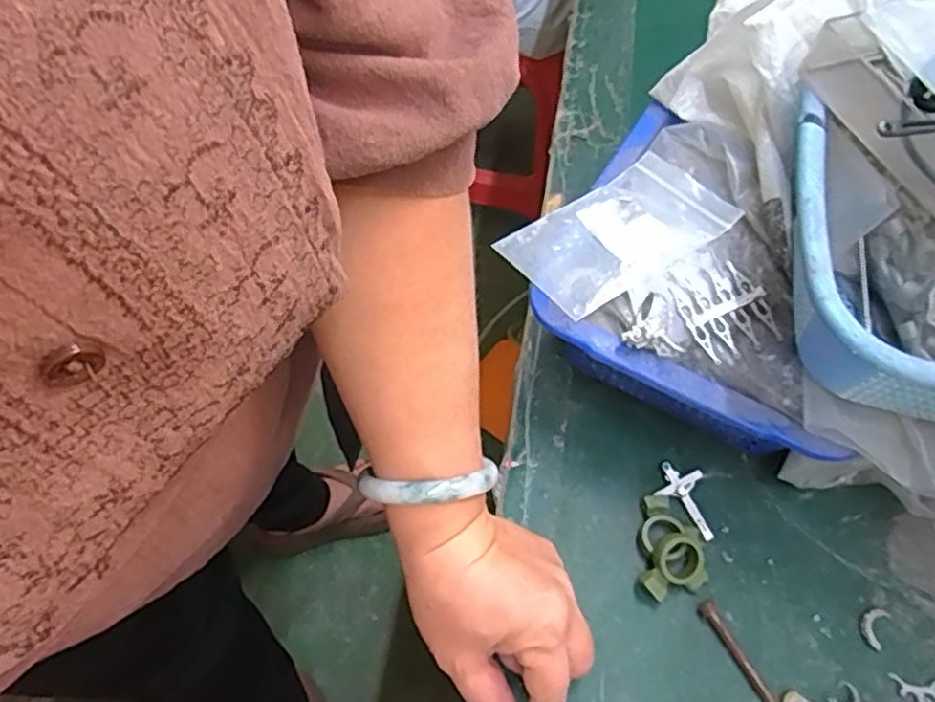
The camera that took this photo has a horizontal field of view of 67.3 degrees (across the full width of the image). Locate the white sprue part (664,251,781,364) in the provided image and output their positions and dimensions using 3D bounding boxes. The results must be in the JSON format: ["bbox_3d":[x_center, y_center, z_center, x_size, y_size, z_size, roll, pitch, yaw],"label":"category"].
[{"bbox_3d":[0.136,-0.027,0.383,0.042,0.007,0.063,-19,56,3],"label":"white sprue part"}]

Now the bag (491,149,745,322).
[{"bbox_3d":[0.086,-0.069,0.411,0.121,0.011,0.075,-31,56,-15],"label":"bag"}]

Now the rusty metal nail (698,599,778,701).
[{"bbox_3d":[0.153,0.175,0.366,0.009,0.006,0.094,-22,61,-16],"label":"rusty metal nail"}]

